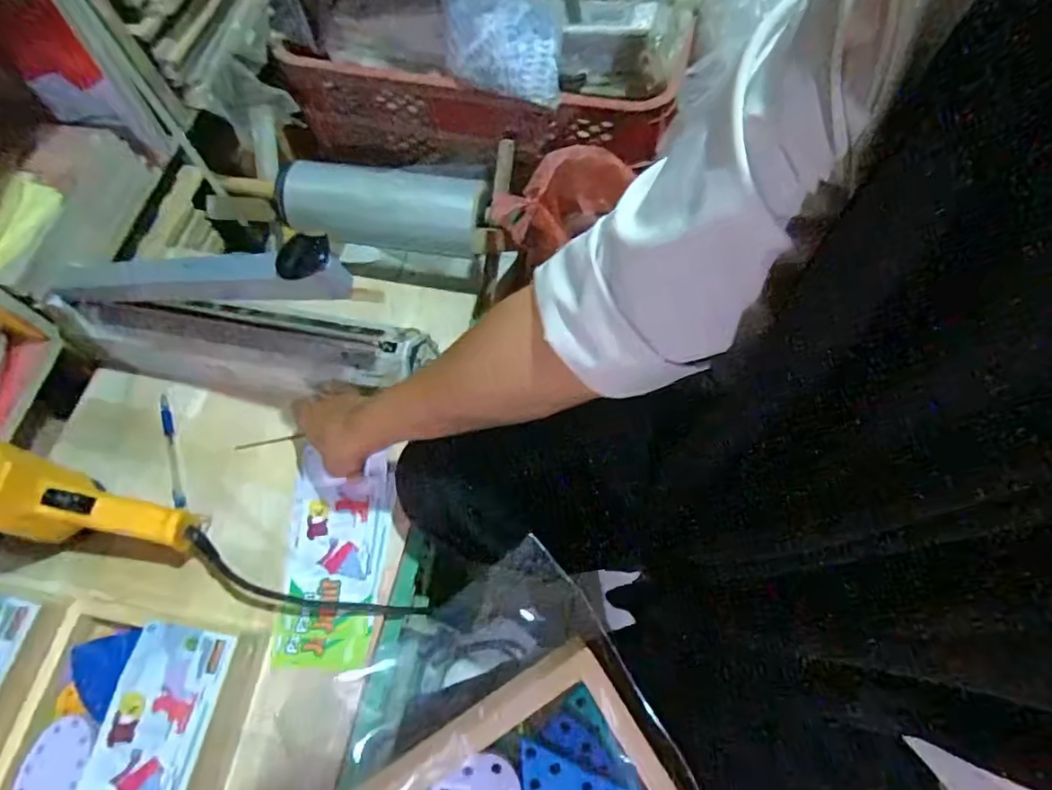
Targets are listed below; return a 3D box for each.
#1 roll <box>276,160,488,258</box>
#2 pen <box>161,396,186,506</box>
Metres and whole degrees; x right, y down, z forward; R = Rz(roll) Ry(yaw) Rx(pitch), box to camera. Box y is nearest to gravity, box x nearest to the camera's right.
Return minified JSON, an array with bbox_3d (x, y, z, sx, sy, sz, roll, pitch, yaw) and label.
[{"bbox_3d":[-0.206,-0.265,0.846,0.300,0.085,0.094,5,66,6],"label":"roll"},{"bbox_3d":[-0.368,0.056,0.622,0.012,0.006,0.134,-23,66,-7],"label":"pen"}]

